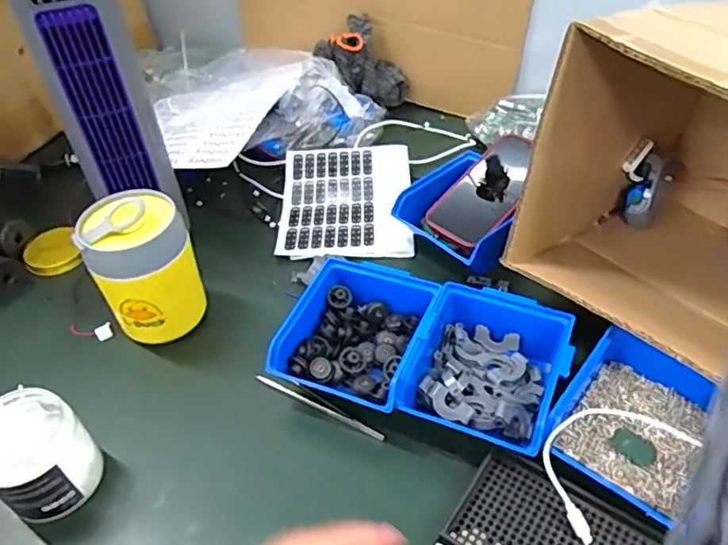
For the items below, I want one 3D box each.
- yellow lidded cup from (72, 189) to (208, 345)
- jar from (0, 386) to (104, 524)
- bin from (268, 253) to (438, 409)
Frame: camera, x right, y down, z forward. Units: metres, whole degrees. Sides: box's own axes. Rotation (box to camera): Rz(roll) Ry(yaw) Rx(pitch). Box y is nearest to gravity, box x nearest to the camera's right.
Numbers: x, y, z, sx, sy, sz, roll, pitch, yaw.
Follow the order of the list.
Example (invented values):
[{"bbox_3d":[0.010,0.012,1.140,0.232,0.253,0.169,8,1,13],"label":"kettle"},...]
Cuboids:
[{"bbox_3d":[-0.206,-0.001,0.579,0.088,0.139,0.079,-20,47,-16],"label":"yellow lidded cup"},{"bbox_3d":[-0.254,0.143,0.471,0.070,0.088,0.075,-2,45,2],"label":"jar"},{"bbox_3d":[0.000,0.052,0.548,0.112,0.064,0.153,16,48,19],"label":"bin"}]

